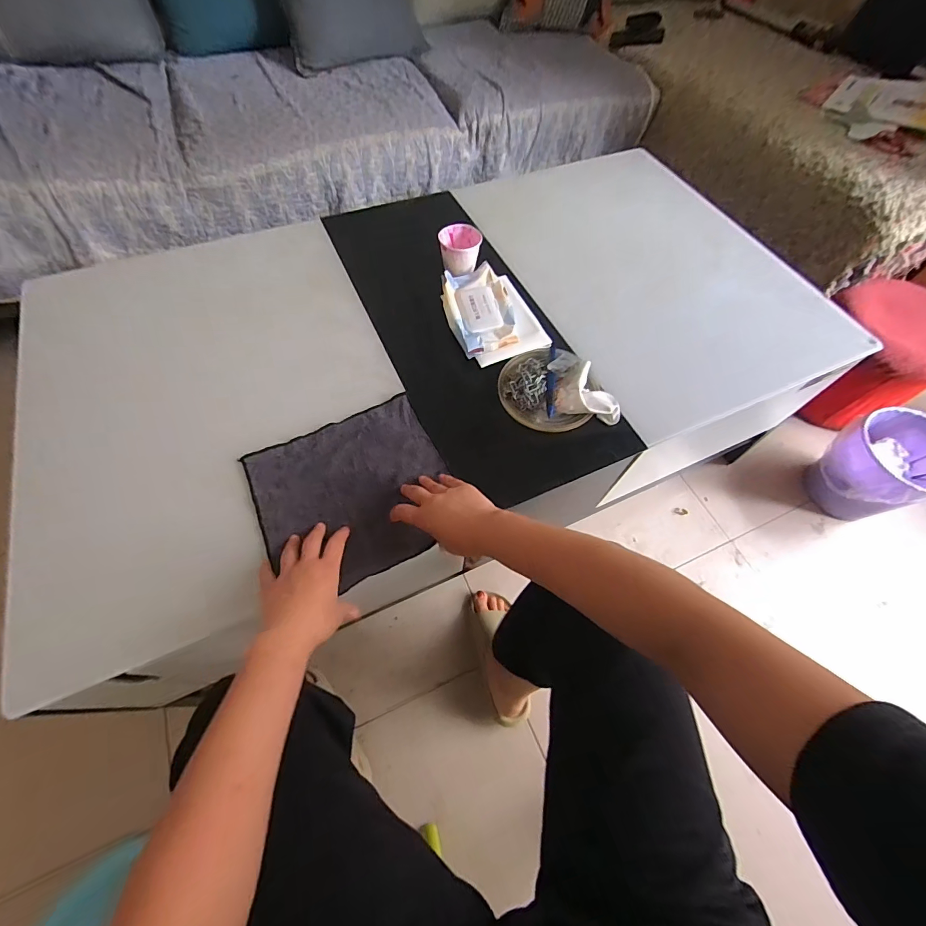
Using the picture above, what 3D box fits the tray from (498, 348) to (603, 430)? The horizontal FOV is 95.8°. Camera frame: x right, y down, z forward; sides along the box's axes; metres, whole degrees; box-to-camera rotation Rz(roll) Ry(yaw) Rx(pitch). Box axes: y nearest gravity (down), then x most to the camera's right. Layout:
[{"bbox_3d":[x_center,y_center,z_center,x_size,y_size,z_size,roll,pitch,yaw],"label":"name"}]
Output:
[{"bbox_3d":[0.130,-0.113,0.617,0.143,0.021,0.147,1,61,-2],"label":"tray"}]

